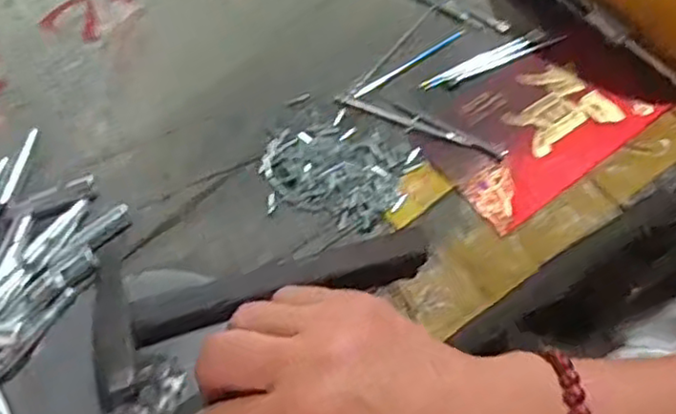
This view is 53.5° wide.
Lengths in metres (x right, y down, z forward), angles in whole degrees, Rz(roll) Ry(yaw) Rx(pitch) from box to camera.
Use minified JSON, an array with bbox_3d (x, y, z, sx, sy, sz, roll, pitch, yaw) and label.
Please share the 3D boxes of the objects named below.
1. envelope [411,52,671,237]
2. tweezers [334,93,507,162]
[{"bbox_3d":[0.120,-0.050,0.414,0.130,0.009,0.085,-35,68,-16],"label":"envelope"},{"bbox_3d":[0.050,-0.051,0.413,0.108,0.009,0.011,21,65,9],"label":"tweezers"}]

